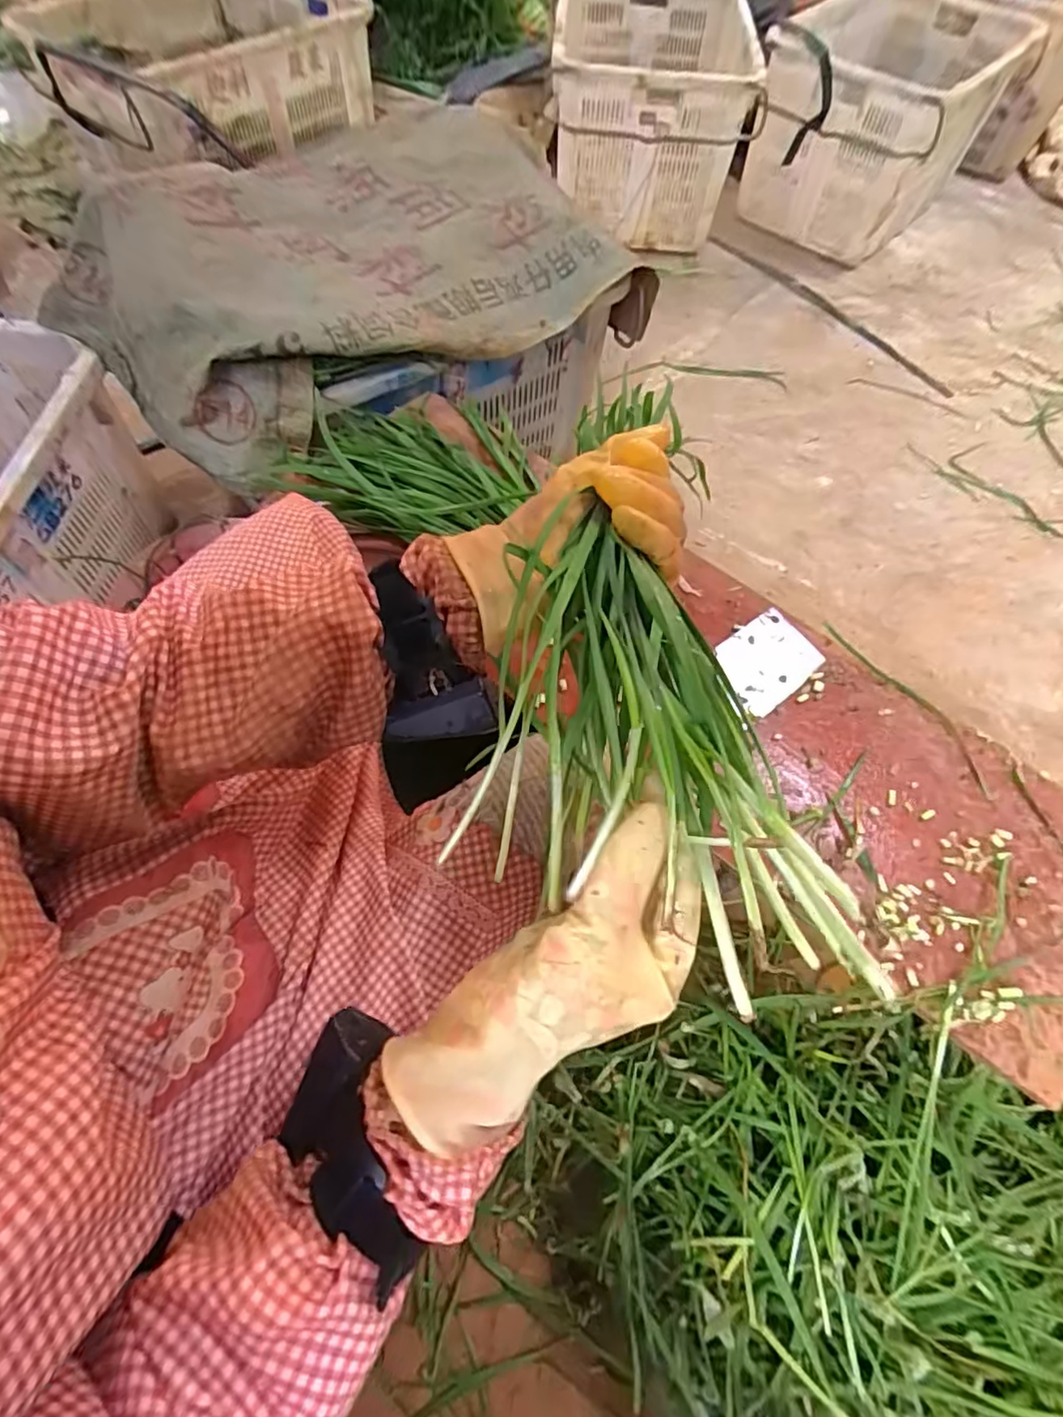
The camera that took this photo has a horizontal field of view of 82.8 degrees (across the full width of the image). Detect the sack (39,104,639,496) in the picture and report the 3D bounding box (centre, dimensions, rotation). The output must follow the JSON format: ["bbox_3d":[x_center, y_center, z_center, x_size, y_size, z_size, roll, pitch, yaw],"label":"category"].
[{"bbox_3d":[-0.268,-0.606,0.836,0.664,0.122,0.488,-34,70,-15],"label":"sack"}]

